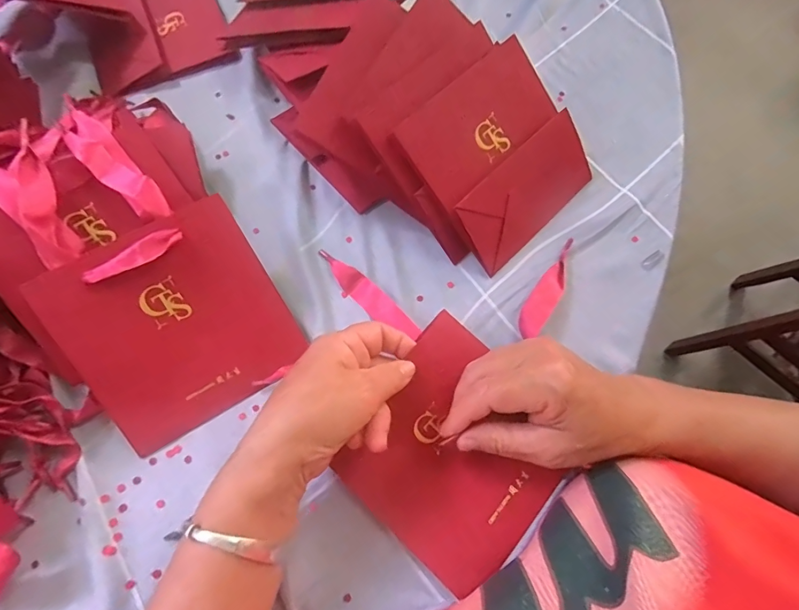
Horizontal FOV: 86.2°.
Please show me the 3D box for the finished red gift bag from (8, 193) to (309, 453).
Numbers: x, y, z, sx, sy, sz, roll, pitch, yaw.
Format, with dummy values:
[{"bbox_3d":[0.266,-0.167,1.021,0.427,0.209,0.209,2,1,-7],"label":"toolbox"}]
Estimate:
[{"bbox_3d":[-0.155,0.013,0.304,0.137,0.009,0.136,-31,102,-13],"label":"finished red gift bag"}]

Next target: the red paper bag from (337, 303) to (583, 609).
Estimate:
[{"bbox_3d":[0.039,0.097,0.290,0.131,0.024,0.134,39,74,15],"label":"red paper bag"}]

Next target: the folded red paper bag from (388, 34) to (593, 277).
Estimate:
[{"bbox_3d":[0.084,-0.122,0.347,0.143,0.012,0.134,-45,103,-16],"label":"folded red paper bag"}]

